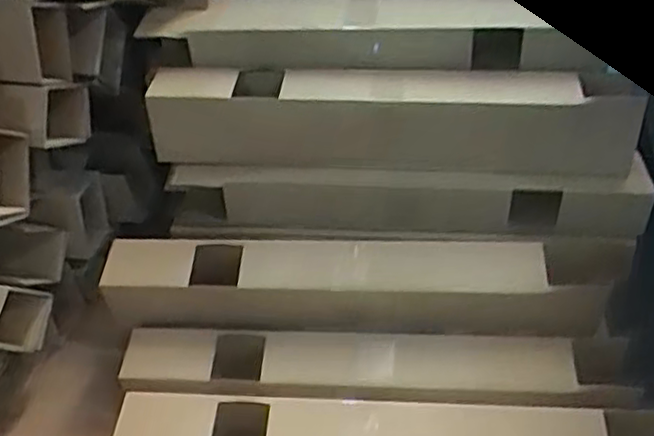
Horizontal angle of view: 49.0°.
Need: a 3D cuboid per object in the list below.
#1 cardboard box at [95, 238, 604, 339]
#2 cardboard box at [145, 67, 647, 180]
[{"bbox_3d":[0.027,0.099,0.999,0.680,0.098,0.091,1,43,6],"label":"cardboard box"},{"bbox_3d":[0.077,-0.142,1.010,0.676,0.121,0.118,1,43,5],"label":"cardboard box"}]

